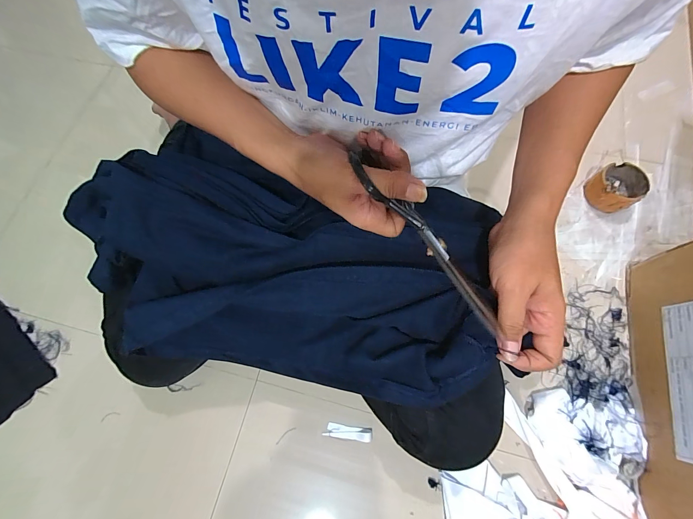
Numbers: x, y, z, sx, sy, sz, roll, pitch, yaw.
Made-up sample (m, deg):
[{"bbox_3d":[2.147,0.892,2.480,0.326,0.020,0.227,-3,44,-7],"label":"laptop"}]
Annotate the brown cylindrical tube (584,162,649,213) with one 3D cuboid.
[{"bbox_3d":[0.516,-0.137,0.590,0.088,0.045,0.085,-1,70,2],"label":"brown cylindrical tube"}]

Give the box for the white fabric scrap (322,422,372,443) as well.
[{"bbox_3d":[0.002,0.276,0.488,0.075,0.006,0.019,6,71,5],"label":"white fabric scrap"}]

